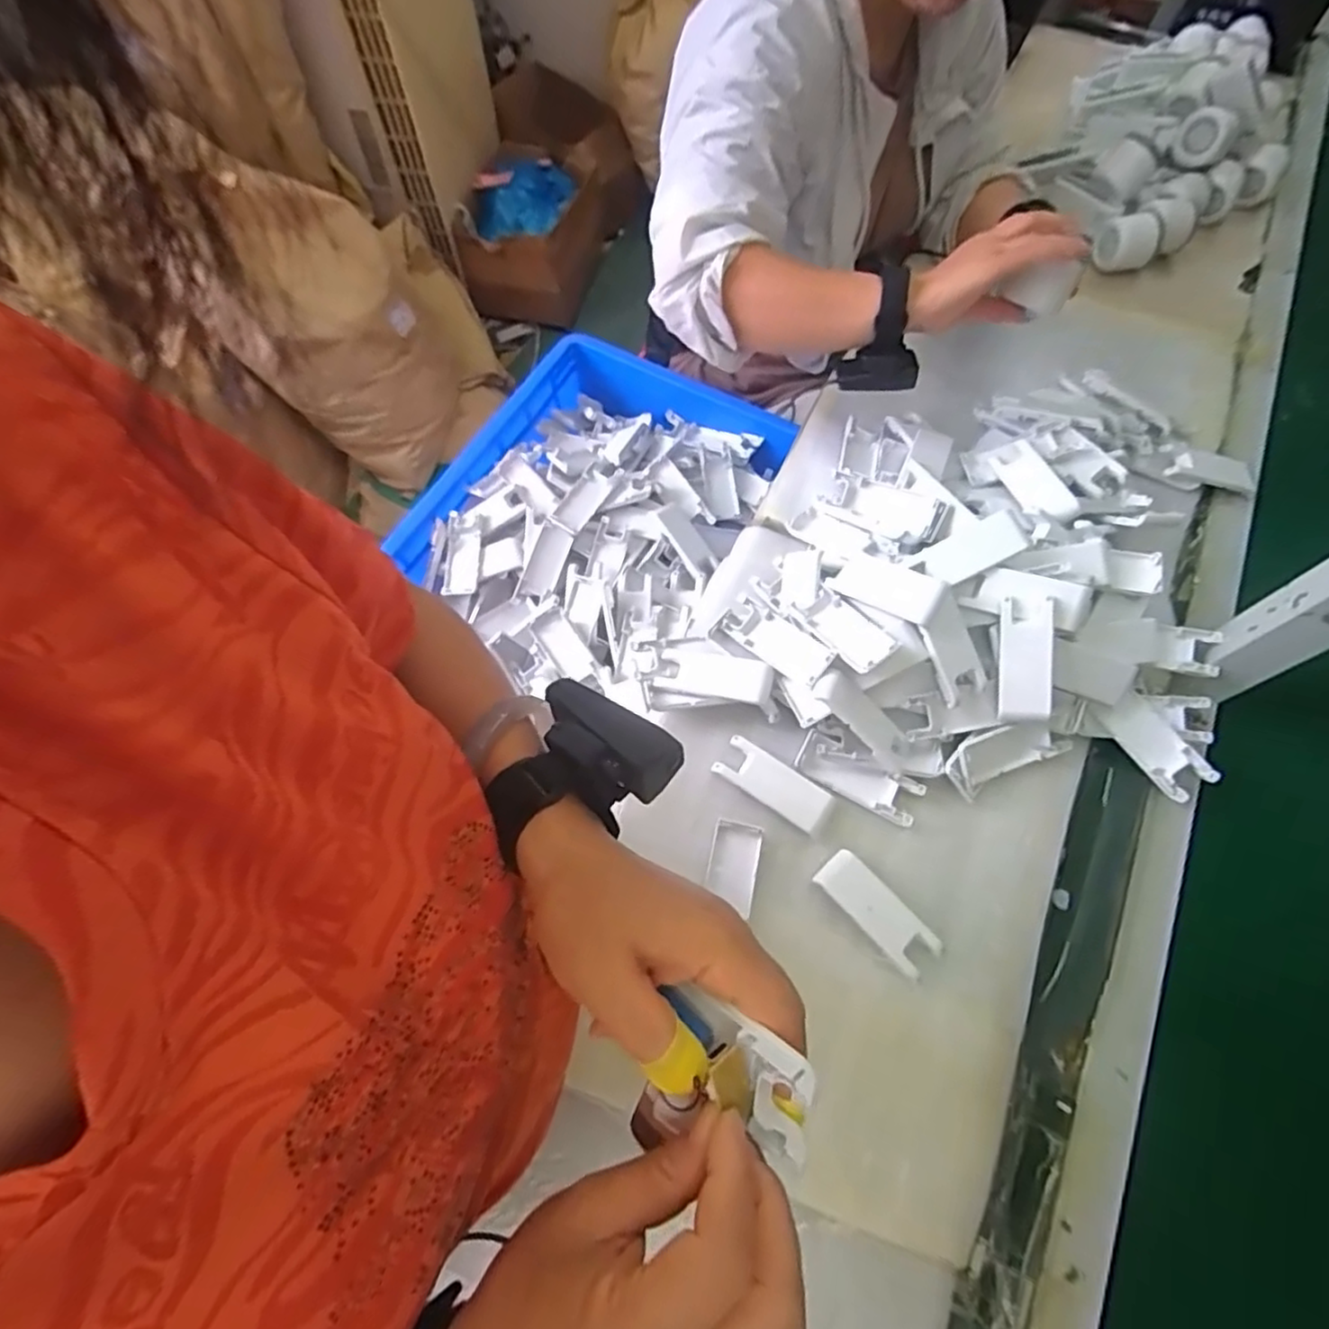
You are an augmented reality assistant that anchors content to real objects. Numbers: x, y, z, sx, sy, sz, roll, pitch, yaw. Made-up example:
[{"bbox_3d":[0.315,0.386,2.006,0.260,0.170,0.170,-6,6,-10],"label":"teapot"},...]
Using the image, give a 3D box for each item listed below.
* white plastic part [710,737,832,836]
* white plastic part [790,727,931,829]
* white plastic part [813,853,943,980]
[{"bbox_3d":[0.090,0.100,0.556,0.096,0.006,0.038,32,70,14],"label":"white plastic part"},{"bbox_3d":[0.165,0.097,0.566,0.104,0.020,0.040,25,69,11],"label":"white plastic part"},{"bbox_3d":[0.167,0.195,0.526,0.040,0.017,0.100,-40,72,-16],"label":"white plastic part"}]

